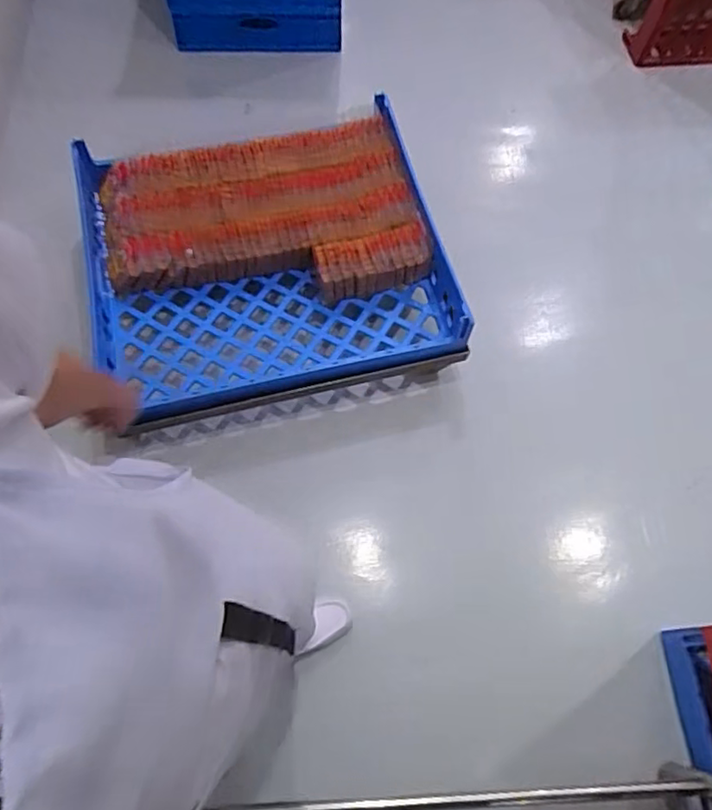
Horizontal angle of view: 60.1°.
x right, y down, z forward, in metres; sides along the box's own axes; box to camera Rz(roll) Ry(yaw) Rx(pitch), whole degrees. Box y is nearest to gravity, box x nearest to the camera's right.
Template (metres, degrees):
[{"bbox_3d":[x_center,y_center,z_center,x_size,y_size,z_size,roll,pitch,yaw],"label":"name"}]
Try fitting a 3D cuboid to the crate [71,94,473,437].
[{"bbox_3d":[-0.209,-0.319,1.392,0.762,0.167,0.646,-13,67,-8],"label":"crate"}]

